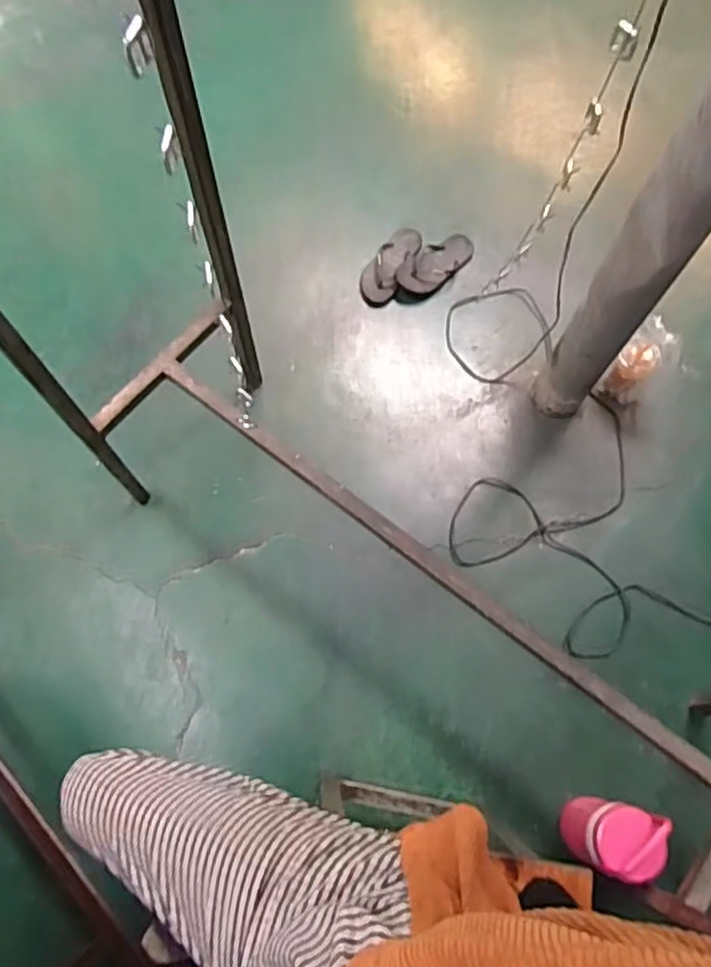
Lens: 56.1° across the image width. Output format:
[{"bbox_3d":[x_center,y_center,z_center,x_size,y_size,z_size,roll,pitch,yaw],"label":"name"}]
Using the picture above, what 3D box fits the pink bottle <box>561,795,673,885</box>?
[{"bbox_3d":[0.435,0.606,1.150,0.102,0.266,0.110,0,71,0],"label":"pink bottle"}]

